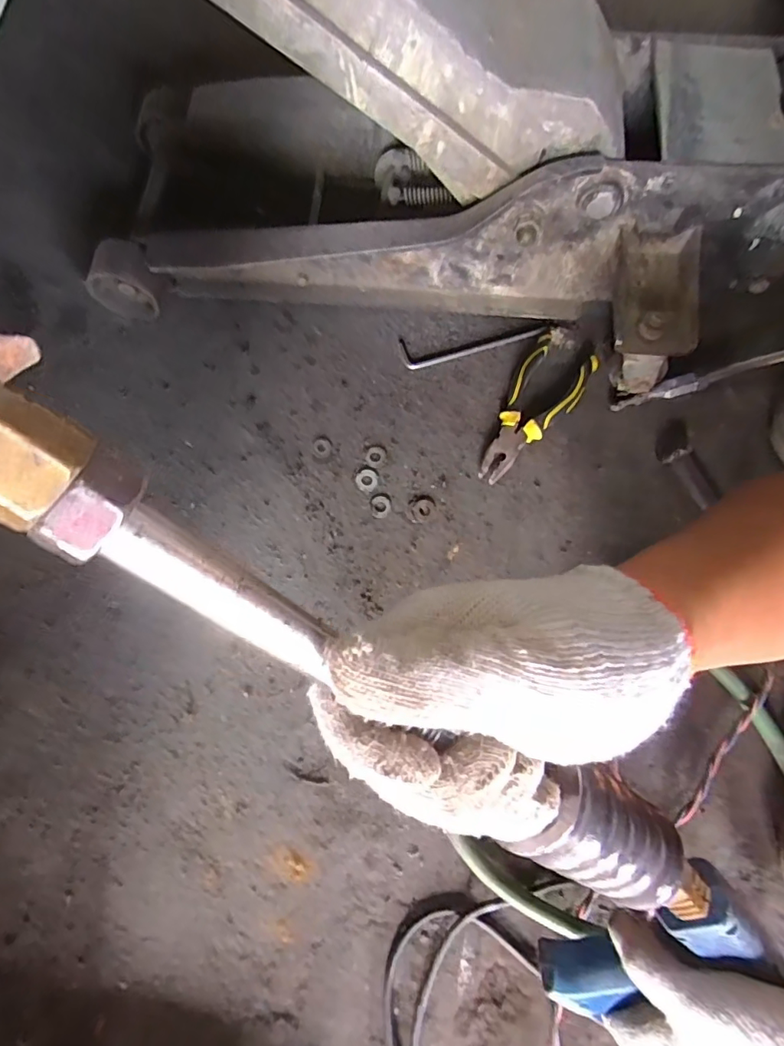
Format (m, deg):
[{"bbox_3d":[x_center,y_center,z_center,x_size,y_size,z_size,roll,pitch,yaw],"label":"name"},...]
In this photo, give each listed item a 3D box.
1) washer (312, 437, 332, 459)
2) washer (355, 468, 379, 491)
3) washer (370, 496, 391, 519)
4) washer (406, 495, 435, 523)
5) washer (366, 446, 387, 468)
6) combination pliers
[{"bbox_3d":[-0.079,-0.085,0.586,0.022,0.004,0.022,0,73,0],"label":"washer"},{"bbox_3d":[-0.028,-0.048,0.572,0.024,0.004,0.026,0,73,0],"label":"washer"},{"bbox_3d":[-0.012,-0.018,0.562,0.022,0.004,0.025,-11,73,-4],"label":"washer"},{"bbox_3d":[0.030,-0.016,0.560,0.028,0.004,0.028,0,73,0],"label":"washer"},{"bbox_3d":[-0.018,-0.074,0.581,0.023,0.004,0.025,0,73,0],"label":"washer"},{"bbox_3d":[0.159,-0.123,0.580,0.072,0.025,0.193,30,75,9],"label":"combination pliers"}]

